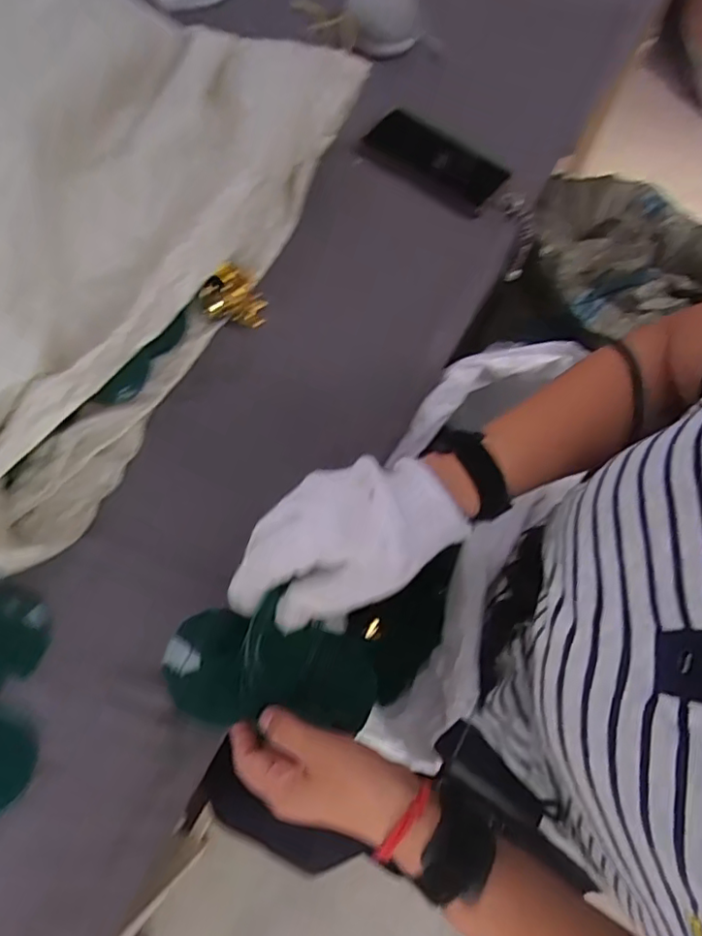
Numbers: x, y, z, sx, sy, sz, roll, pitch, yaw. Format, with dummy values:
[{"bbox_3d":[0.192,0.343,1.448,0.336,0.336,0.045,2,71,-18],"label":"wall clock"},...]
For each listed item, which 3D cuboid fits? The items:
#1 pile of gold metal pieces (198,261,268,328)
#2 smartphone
[{"bbox_3d":[-0.106,-0.160,0.539,0.056,0.024,0.047,12,68,4],"label":"pile of gold metal pieces"},{"bbox_3d":[0.084,-0.304,0.575,0.131,0.014,0.048,32,77,-1],"label":"smartphone"}]

